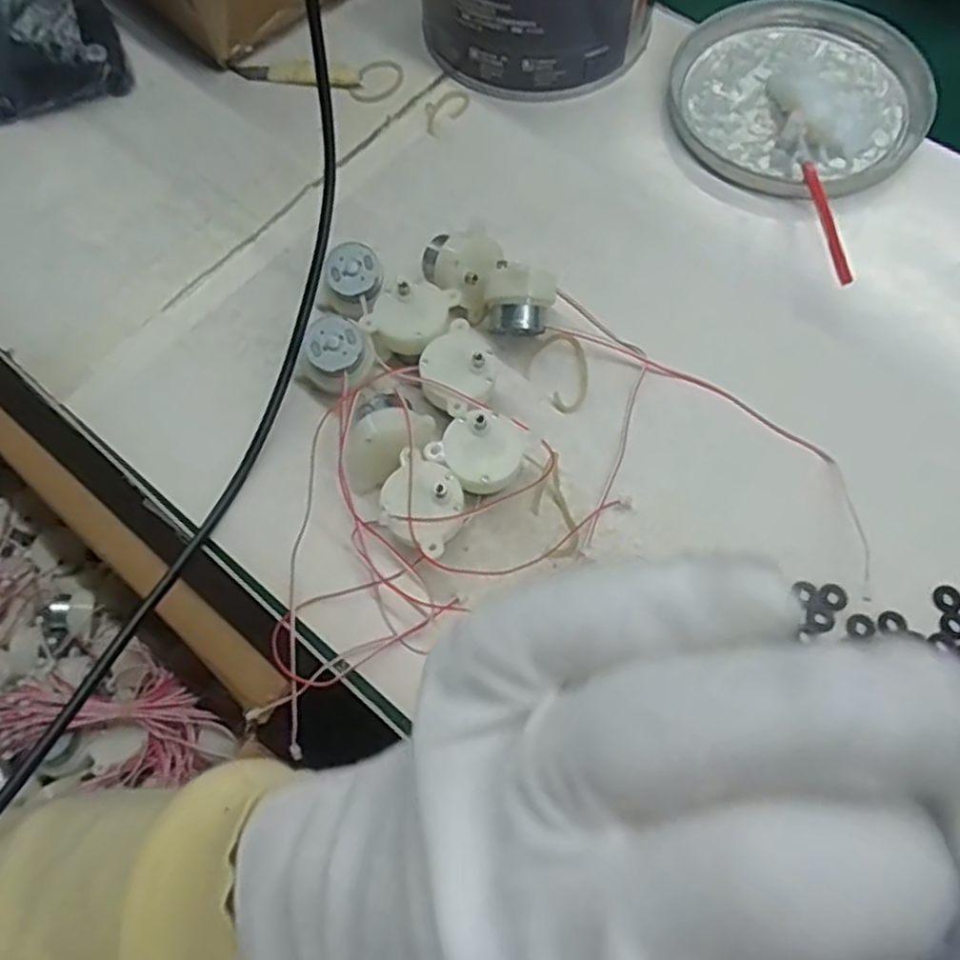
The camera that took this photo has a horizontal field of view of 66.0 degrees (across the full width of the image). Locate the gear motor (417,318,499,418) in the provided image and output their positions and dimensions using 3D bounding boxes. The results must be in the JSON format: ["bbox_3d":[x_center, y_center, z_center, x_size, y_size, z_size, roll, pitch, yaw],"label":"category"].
[{"bbox_3d":[-0.009,-0.042,0.315,0.033,0.027,0.035,-1,67,2],"label":"gear motor"}]

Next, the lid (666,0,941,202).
[{"bbox_3d":[0.167,-0.203,0.389,0.127,0.017,0.129,-1,67,2],"label":"lid"}]

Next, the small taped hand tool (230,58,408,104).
[{"bbox_3d":[-0.092,-0.222,0.409,0.095,0.007,0.029,1,67,3],"label":"small taped hand tool"}]

